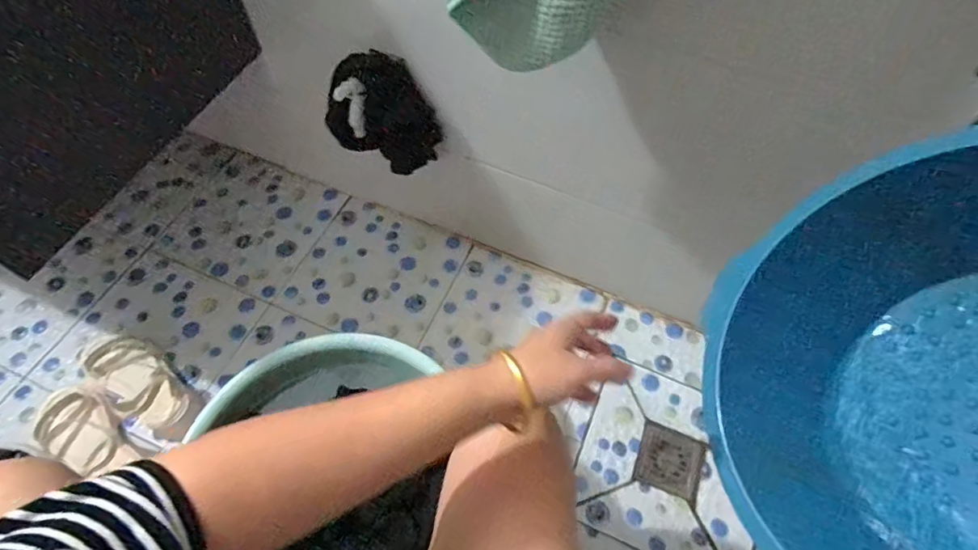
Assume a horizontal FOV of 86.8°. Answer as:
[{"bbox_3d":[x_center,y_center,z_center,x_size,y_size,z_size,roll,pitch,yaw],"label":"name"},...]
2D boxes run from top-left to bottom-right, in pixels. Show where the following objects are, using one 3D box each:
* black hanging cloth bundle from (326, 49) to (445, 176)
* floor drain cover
[{"bbox_3d":[-0.163,-0.246,0.794,0.169,0.162,0.097,-13,62,-10],"label":"black hanging cloth bundle"},{"bbox_3d":[0.315,0.320,0.892,0.108,0.015,0.108,19,61,11],"label":"floor drain cover"}]

